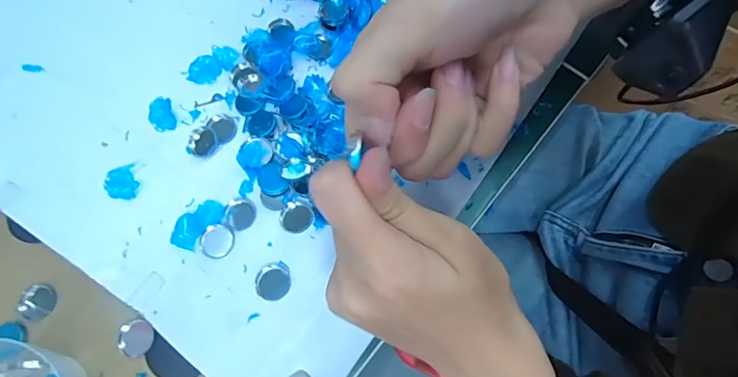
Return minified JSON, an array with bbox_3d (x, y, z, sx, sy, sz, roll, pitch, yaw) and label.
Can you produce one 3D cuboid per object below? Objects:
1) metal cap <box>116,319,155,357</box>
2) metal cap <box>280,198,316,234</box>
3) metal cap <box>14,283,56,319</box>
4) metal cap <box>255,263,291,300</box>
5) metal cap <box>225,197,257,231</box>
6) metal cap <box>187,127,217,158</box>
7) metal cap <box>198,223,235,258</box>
[{"bbox_3d":[-0.123,0.079,0.228,0.017,0.007,0.017,0,74,-2],"label":"metal cap"},{"bbox_3d":[-0.041,0.016,0.248,0.017,0.005,0.019,29,75,6],"label":"metal cap"},{"bbox_3d":[-0.180,0.061,0.233,0.017,0.006,0.018,0,74,-2],"label":"metal cap"},{"bbox_3d":[-0.051,0.050,0.232,0.017,0.005,0.019,-12,75,-5],"label":"metal cap"},{"bbox_3d":[-0.074,0.014,0.249,0.017,0.004,0.019,-5,74,-3],"label":"metal cap"},{"bbox_3d":[-0.101,-0.028,0.263,0.016,0.004,0.018,15,74,3],"label":"metal cap"},{"bbox_3d":[-0.086,0.029,0.243,0.019,0.004,0.018,0,74,-2],"label":"metal cap"}]

